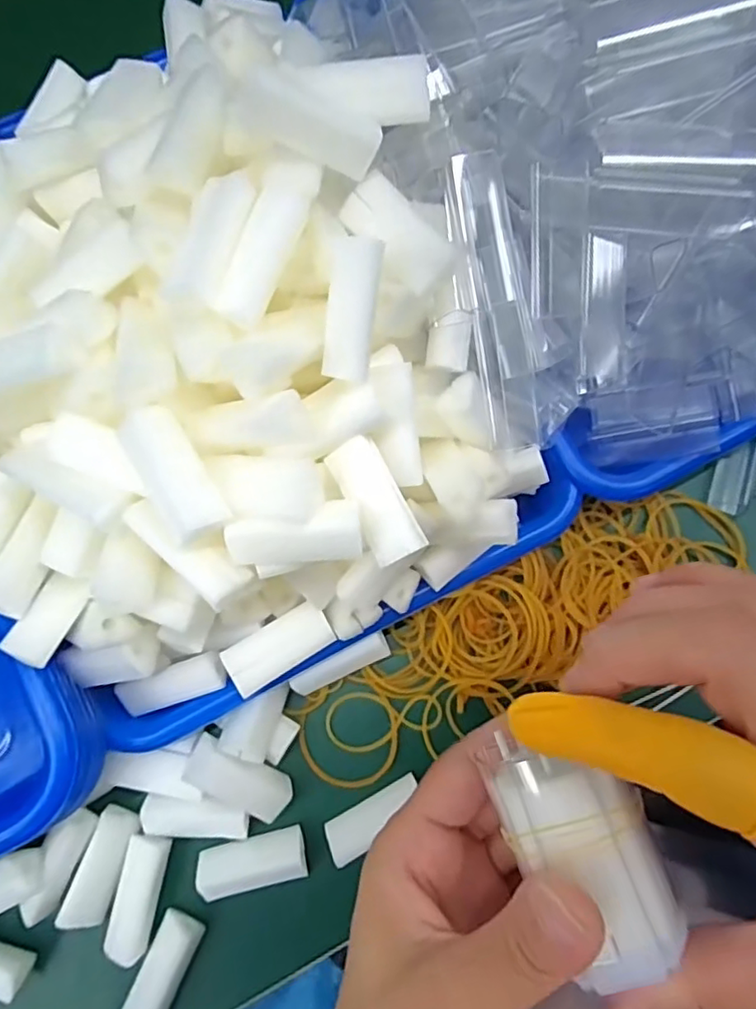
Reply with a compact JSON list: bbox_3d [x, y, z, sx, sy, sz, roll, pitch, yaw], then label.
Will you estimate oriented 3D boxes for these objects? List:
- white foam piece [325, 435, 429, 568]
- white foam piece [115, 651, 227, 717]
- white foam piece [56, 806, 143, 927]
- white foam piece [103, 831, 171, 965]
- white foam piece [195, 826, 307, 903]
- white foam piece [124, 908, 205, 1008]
[{"bbox_3d":[-0.001,-0.001,0.218,0.019,0.009,0.045,-28,93,-5],"label":"white foam piece"},{"bbox_3d":[-0.087,0.077,0.262,0.047,0.011,0.016,-17,77,-3],"label":"white foam piece"},{"bbox_3d":[-0.120,0.157,0.265,0.017,0.009,0.048,17,77,5],"label":"white foam piece"},{"bbox_3d":[-0.104,0.169,0.265,0.018,0.012,0.046,8,77,3],"label":"white foam piece"},{"bbox_3d":[-0.055,0.157,0.268,0.045,0.008,0.021,-13,77,-2],"label":"white foam piece"},{"bbox_3d":[-0.092,0.198,0.257,0.019,0.014,0.046,20,78,6],"label":"white foam piece"}]

